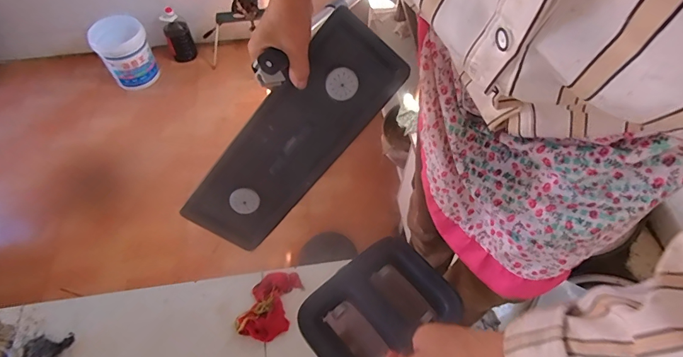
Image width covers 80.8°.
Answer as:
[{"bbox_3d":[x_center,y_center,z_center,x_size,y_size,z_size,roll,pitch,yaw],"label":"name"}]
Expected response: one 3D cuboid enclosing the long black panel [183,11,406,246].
[{"bbox_3d":[-0.062,-0.043,0.500,0.321,0.116,0.017,-48,27,15],"label":"long black panel"}]

